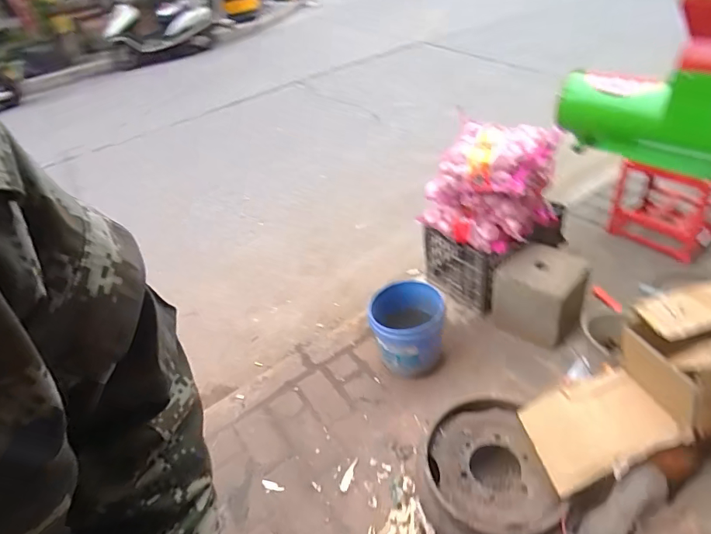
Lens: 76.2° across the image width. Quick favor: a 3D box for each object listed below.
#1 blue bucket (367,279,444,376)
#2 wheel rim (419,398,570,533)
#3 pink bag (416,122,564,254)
[{"bbox_3d":[0.194,0.228,1.641,0.240,0.304,0.241,4,38,15],"label":"blue bucket"},{"bbox_3d":[0.362,0.559,1.242,0.335,0.123,0.383,2,38,13],"label":"wheel rim"},{"bbox_3d":[0.504,-0.306,1.698,0.427,0.365,0.345,27,49,37],"label":"pink bag"}]

